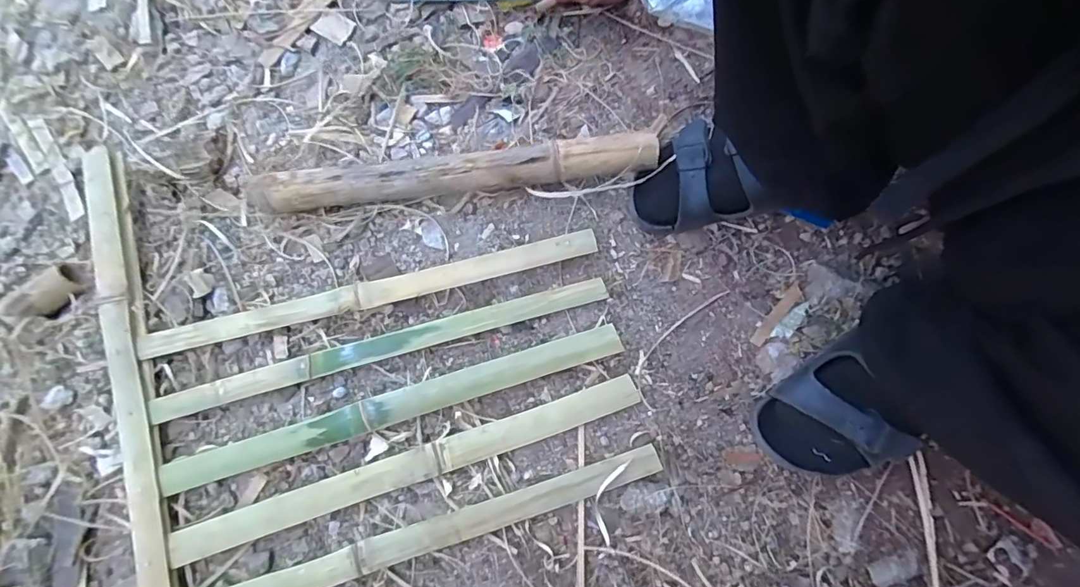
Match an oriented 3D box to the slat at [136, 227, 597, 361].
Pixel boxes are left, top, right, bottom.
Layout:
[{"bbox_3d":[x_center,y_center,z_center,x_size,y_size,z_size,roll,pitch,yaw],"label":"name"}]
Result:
[{"bbox_3d":[-0.172,0.000,0.511,0.466,0.008,0.029,-14,80,-3],"label":"slat"}]

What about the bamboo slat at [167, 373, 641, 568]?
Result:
[{"bbox_3d":[-0.125,0.168,0.486,0.464,0.006,0.032,-18,76,-4],"label":"bamboo slat"}]

